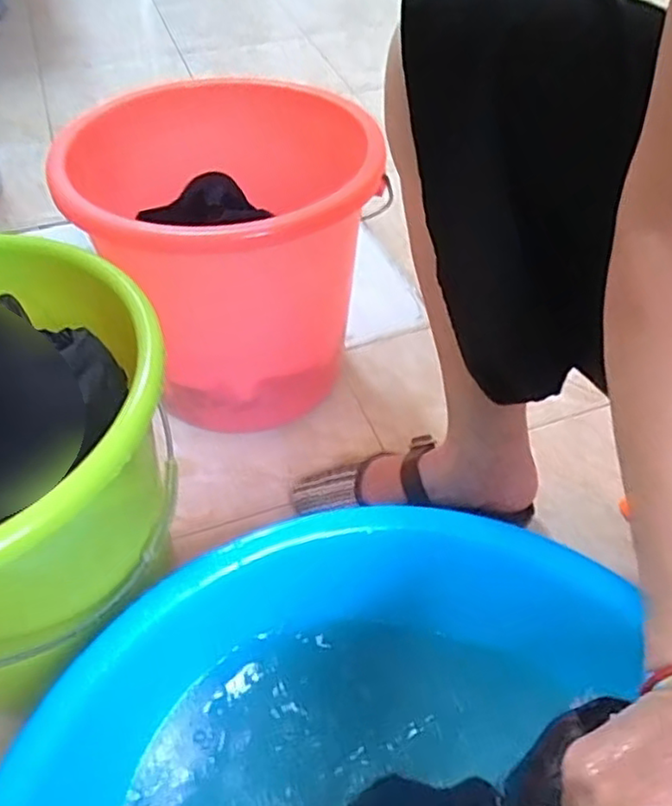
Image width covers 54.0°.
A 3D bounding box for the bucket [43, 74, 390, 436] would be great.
[{"bbox_3d":[-0.105,-0.151,0.724,0.289,0.285,0.285,0,50,0],"label":"bucket"}]

